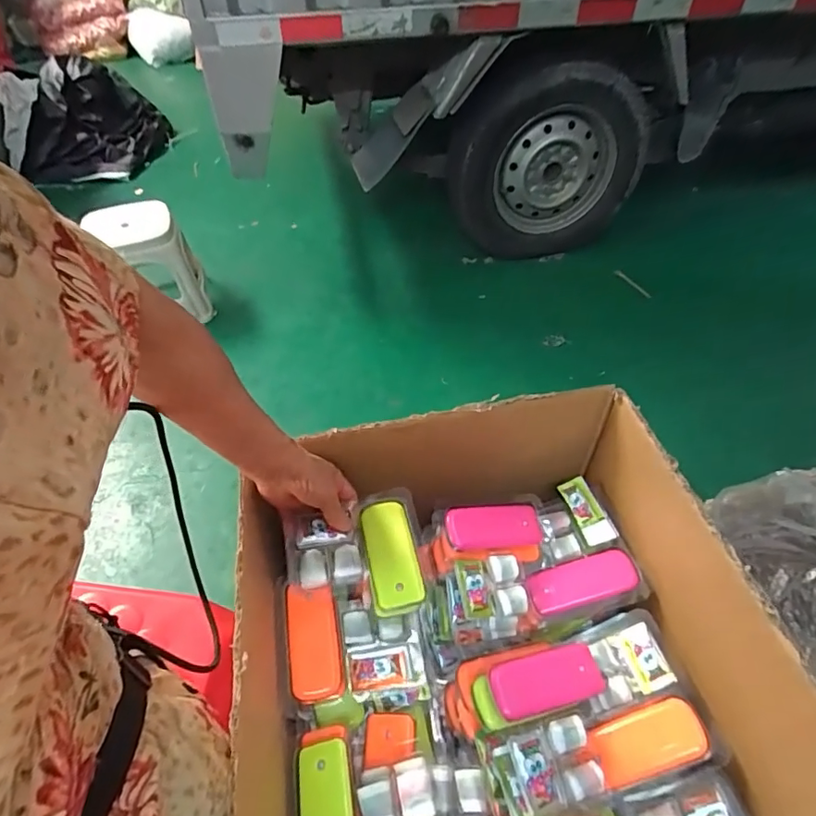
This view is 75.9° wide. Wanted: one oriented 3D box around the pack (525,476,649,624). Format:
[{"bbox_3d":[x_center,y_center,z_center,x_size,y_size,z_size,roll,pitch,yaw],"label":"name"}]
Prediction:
[{"bbox_3d":[0.174,0.151,0.561,0.114,0.043,0.140,-7,47,-5],"label":"pack"}]

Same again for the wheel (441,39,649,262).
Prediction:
[{"bbox_3d":[0.436,-0.726,1.590,0.690,0.589,0.153,-17,49,-14],"label":"wheel"}]

